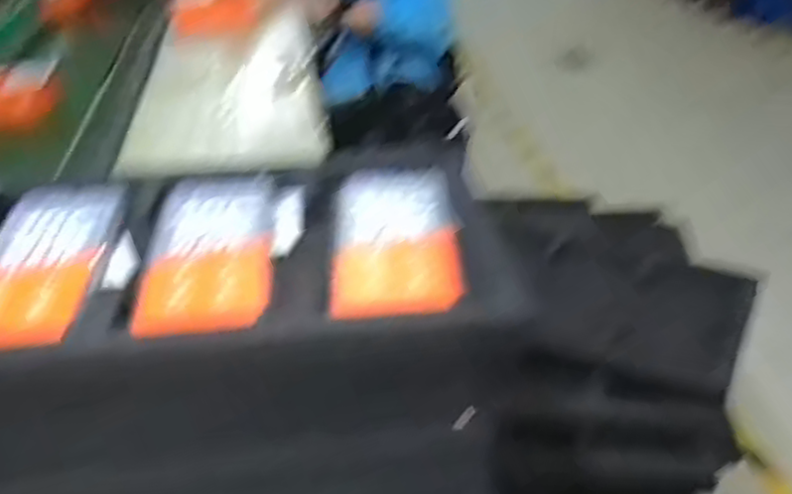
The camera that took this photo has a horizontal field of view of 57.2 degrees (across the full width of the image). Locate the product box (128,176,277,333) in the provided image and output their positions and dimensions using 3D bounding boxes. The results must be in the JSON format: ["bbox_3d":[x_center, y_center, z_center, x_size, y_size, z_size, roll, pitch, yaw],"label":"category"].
[{"bbox_3d":[-0.126,0.000,0.492,0.081,0.014,0.178,-9,35,-3],"label":"product box"}]

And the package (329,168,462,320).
[{"bbox_3d":[0.000,-0.015,0.509,0.084,0.021,0.180,-7,34,1],"label":"package"}]

